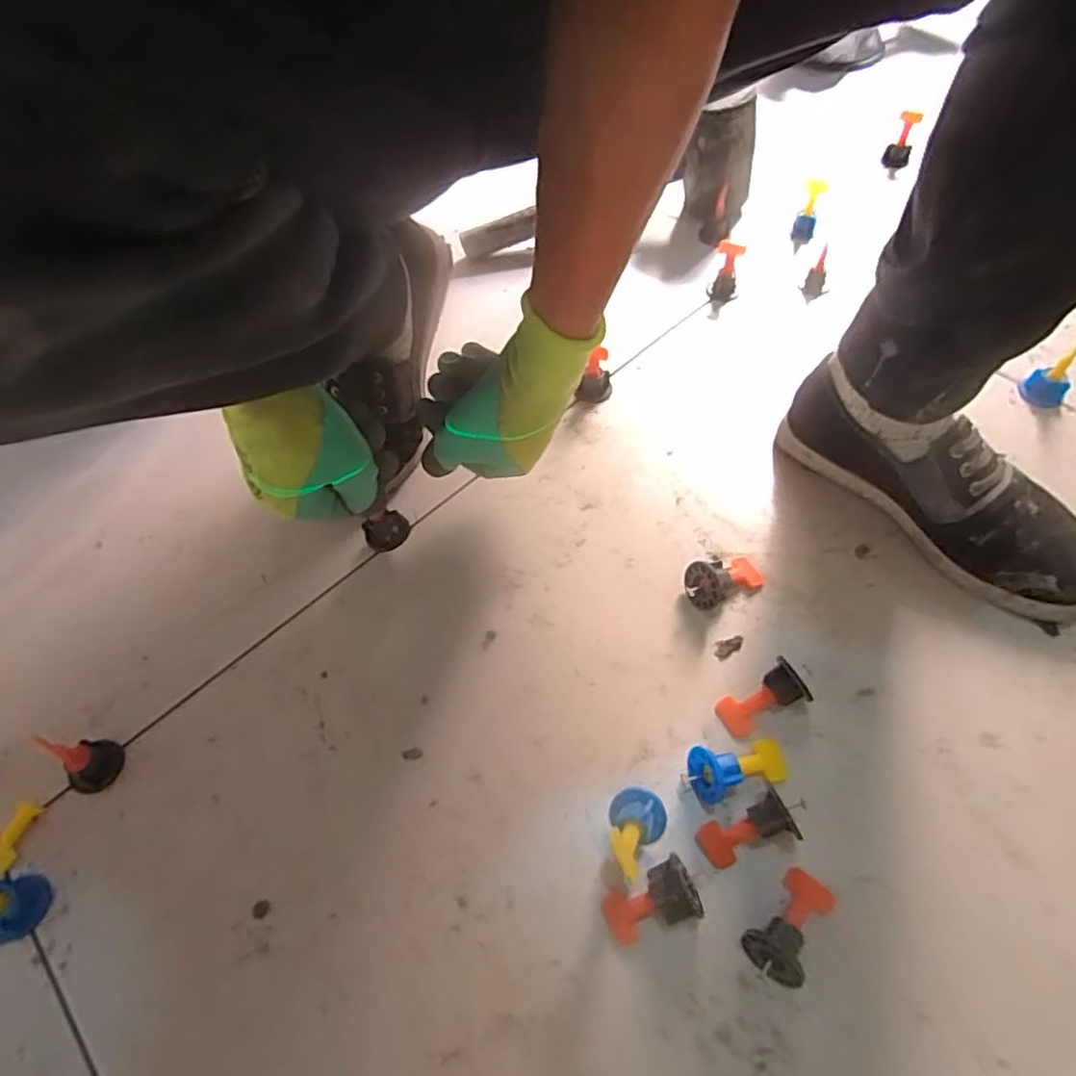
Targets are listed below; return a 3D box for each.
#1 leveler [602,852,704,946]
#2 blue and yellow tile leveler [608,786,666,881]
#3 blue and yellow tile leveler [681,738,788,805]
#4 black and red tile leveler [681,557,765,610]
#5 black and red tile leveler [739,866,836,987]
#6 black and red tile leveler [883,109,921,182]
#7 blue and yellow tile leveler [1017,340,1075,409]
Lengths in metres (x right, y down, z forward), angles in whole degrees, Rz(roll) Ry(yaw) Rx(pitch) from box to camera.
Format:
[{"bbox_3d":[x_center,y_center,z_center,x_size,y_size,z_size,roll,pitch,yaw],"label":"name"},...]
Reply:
[{"bbox_3d":[0.062,0.199,0.361,0.052,0.026,0.031,-16,58,-7],"label":"leveler"},{"bbox_3d":[0.052,0.166,0.376,0.033,0.042,0.046,33,65,22],"label":"blue and yellow tile leveler"},{"bbox_3d":[0.124,0.140,0.404,0.063,0.029,0.031,-8,58,-16],"label":"blue and yellow tile leveler"},{"bbox_3d":[0.133,0.028,0.478,0.057,0.031,0.037,-17,58,-20],"label":"black and red tile leveler"},{"bbox_3d":[0.137,0.207,0.352,0.029,0.030,0.057,39,69,23],"label":"black and red tile leveler"},{"bbox_3d":[0.426,-0.462,0.772,0.029,0.071,0.029,14,39,12],"label":"black and red tile leveler"},{"bbox_3d":[0.431,-0.138,0.548,0.027,0.052,0.033,1,57,5],"label":"blue and yellow tile leveler"}]

